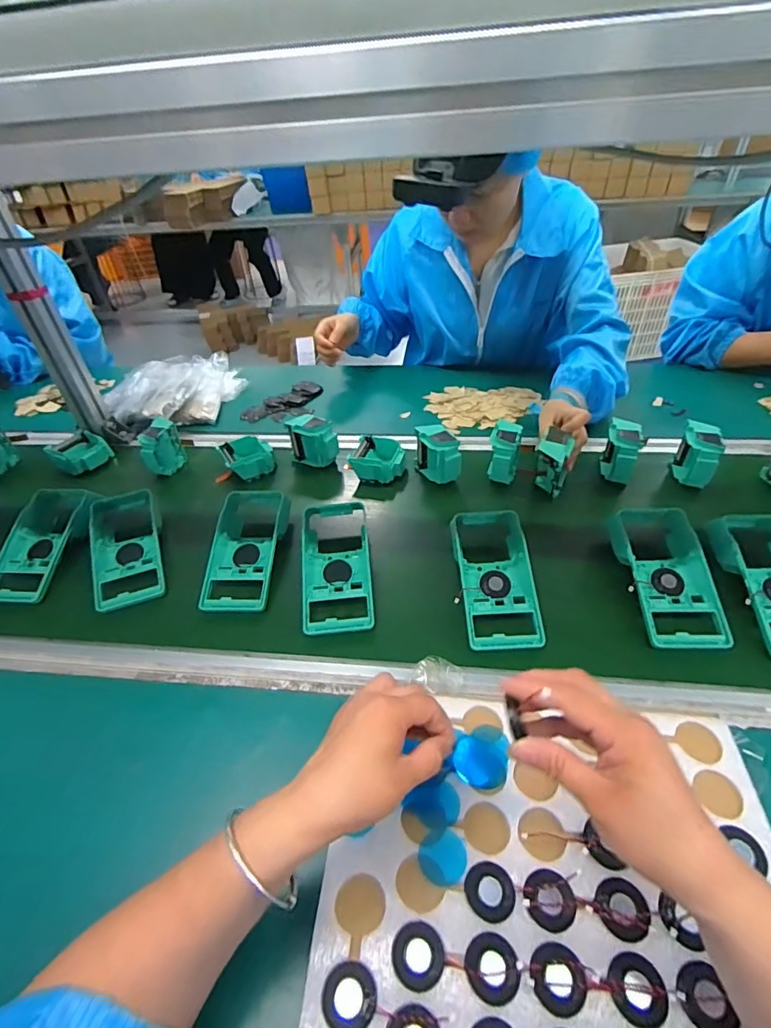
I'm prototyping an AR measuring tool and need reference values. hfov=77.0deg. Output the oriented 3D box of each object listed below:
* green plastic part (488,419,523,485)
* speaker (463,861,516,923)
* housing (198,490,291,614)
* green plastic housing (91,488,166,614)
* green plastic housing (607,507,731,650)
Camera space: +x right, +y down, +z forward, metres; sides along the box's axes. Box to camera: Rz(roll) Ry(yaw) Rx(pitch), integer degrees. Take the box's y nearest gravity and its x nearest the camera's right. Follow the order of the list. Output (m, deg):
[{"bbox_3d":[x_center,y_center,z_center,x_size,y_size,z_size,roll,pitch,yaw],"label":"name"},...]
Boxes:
[{"bbox_3d":[0.177,-0.090,0.718,0.047,0.070,0.072,10,44,11],"label":"green plastic part"},{"bbox_3d":[0.073,0.263,0.338,0.033,0.004,0.033,1,43,-1],"label":"speaker"},{"bbox_3d":[-0.177,0.042,0.630,0.088,0.052,0.185,1,43,0],"label":"housing"},{"bbox_3d":[-0.338,0.036,0.645,0.093,0.042,0.185,-17,44,-12],"label":"green plastic housing"},{"bbox_3d":[0.317,0.061,0.556,0.092,0.045,0.192,4,43,3],"label":"green plastic housing"}]

